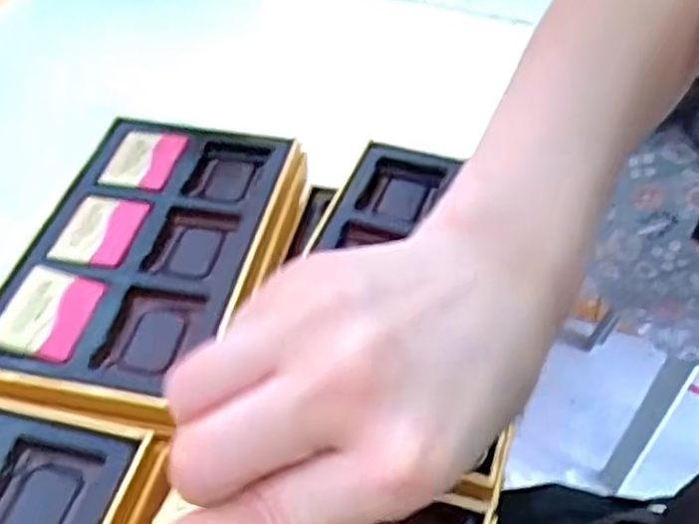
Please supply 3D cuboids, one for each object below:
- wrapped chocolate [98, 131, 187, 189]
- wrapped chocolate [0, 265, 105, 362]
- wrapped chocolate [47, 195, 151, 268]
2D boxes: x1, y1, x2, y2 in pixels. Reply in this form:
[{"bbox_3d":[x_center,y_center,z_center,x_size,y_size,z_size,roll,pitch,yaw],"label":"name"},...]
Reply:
[{"bbox_3d":[-0.102,-0.051,0.354,0.035,0.004,0.041,7,48,8],"label":"wrapped chocolate"},{"bbox_3d":[-0.119,0.020,0.288,0.033,0.006,0.040,7,48,8],"label":"wrapped chocolate"},{"bbox_3d":[-0.111,-0.015,0.320,0.036,0.006,0.040,5,47,5],"label":"wrapped chocolate"}]

